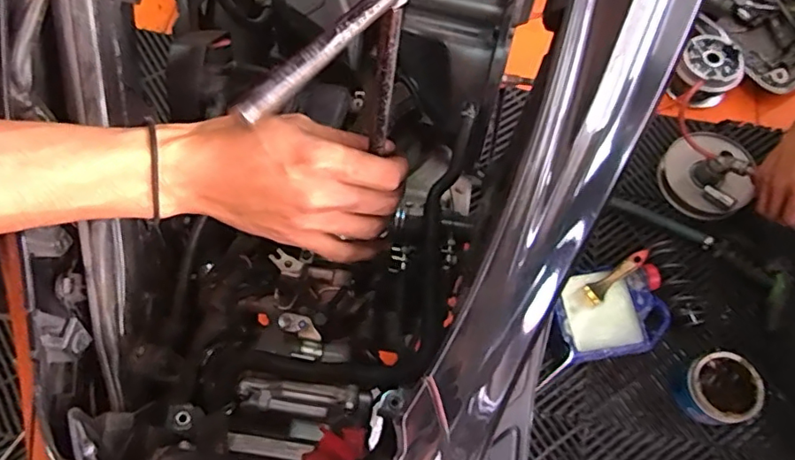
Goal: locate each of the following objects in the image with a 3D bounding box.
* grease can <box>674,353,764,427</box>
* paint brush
[{"bbox_3d":[0.482,0.244,0.859,0.105,0.106,0.096,0,69,0],"label":"grease can"},{"bbox_3d":[0.343,0.080,0.903,0.148,0.016,0.033,-37,73,2],"label":"paint brush"}]

